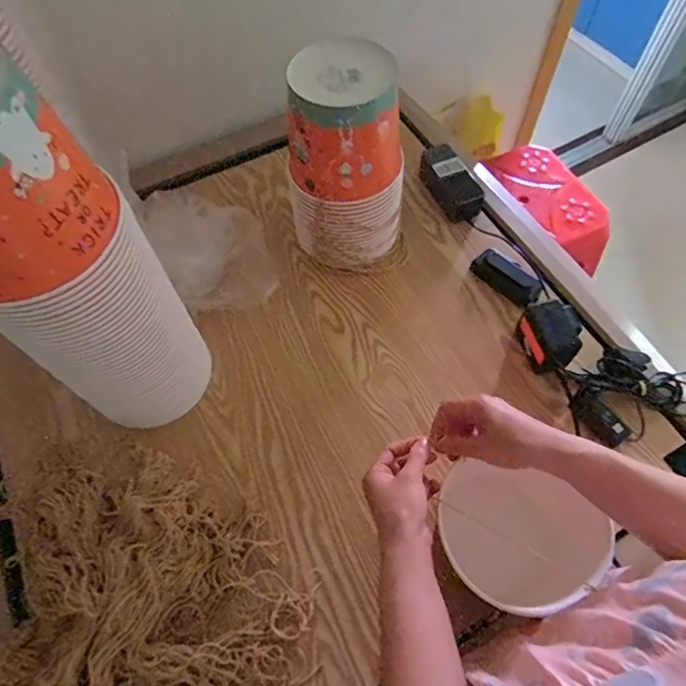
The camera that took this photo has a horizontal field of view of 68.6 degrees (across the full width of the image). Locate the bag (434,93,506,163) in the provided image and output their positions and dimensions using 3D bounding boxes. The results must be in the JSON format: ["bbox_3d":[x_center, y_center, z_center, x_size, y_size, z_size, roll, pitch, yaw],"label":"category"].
[{"bbox_3d":[0.295,-0.510,1.182,0.163,0.095,0.072,28,65,15],"label":"bag"}]

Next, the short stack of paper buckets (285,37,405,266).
[{"bbox_3d":[0.010,-0.233,0.693,0.149,0.270,0.131,3,61,2],"label":"short stack of paper buckets"}]

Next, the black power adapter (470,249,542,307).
[{"bbox_3d":[0.244,-0.098,0.750,0.044,0.030,0.104,-39,68,-19],"label":"black power adapter"}]

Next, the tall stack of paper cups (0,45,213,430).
[{"bbox_3d":[-0.253,-0.054,0.498,0.125,0.426,0.152,40,69,20],"label":"tall stack of paper cups"}]

